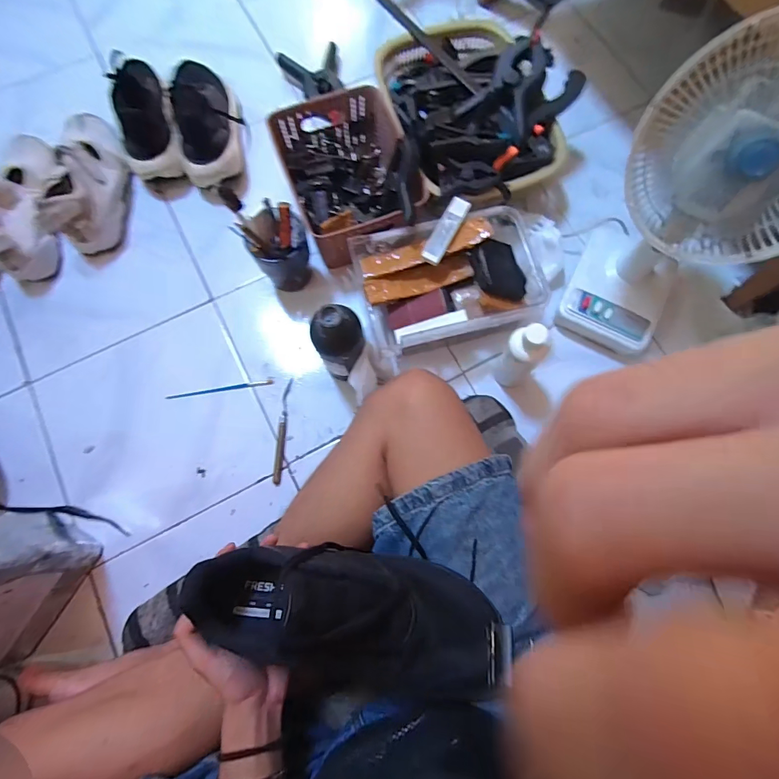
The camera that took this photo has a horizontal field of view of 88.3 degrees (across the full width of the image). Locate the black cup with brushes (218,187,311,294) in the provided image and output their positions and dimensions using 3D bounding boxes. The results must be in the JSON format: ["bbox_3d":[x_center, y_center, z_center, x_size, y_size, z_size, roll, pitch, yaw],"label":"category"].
[{"bbox_3d":[-0.164,-0.213,0.593,0.086,0.156,0.092,0,74,1],"label":"black cup with brushes"}]

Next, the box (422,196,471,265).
[{"bbox_3d":[0.080,-0.225,0.564,0.029,0.009,0.109,28,78,4],"label":"box"}]

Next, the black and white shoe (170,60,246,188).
[{"bbox_3d":[-0.322,-0.488,0.700,0.099,0.101,0.270,-12,74,-3],"label":"black and white shoe"}]

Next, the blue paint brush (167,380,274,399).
[{"bbox_3d":[-0.260,0.000,0.620,0.159,0.006,0.009,-9,74,-2],"label":"blue paint brush"}]

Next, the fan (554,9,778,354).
[{"bbox_3d":[0.361,-0.211,0.484,0.208,0.301,0.202,-35,79,-8],"label":"fan"}]

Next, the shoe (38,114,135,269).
[{"bbox_3d":[-0.494,-0.362,0.668,0.078,0.088,0.263,-9,74,-2],"label":"shoe"}]

